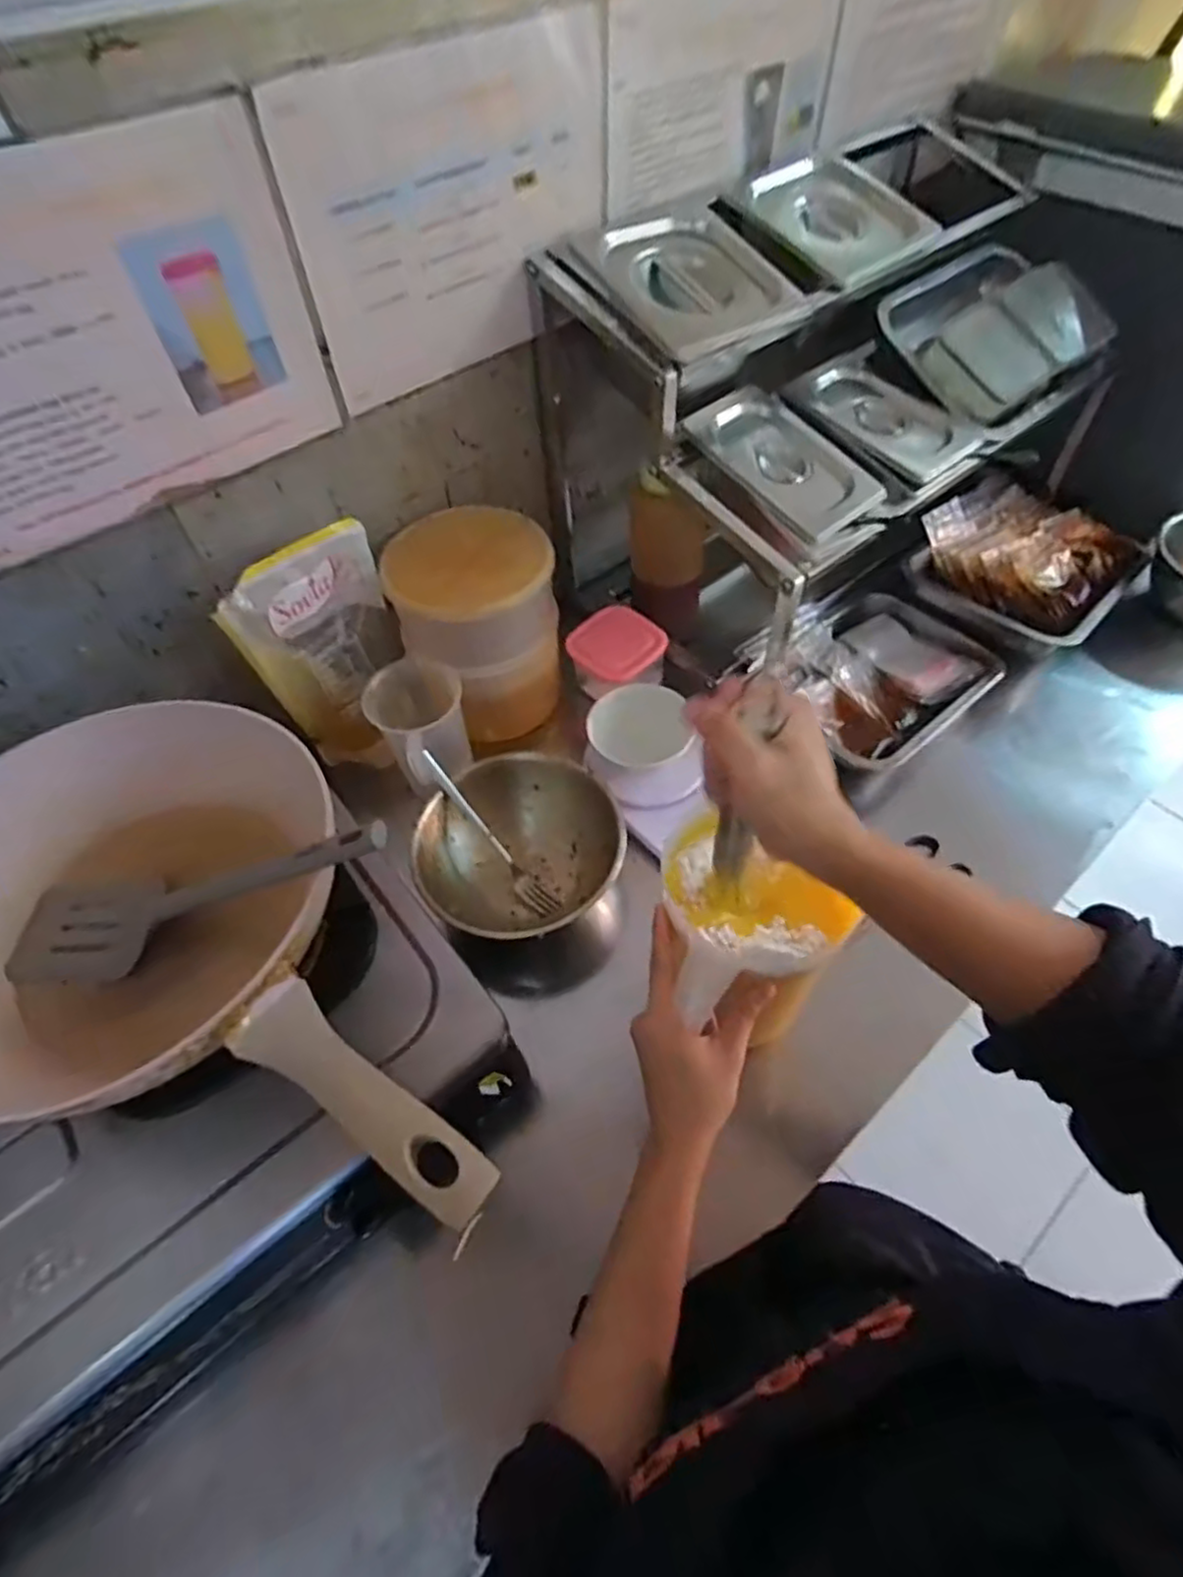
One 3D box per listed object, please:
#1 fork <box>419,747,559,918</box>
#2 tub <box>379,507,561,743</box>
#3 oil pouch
[{"bbox_3d":[-0.101,0.044,0.683,0.025,0.024,0.197,-38,91,-21],"label":"fork"},{"bbox_3d":[-0.115,-0.160,0.759,0.159,0.216,0.180,-10,55,-4],"label":"tub"},{"bbox_3d":[-0.250,-0.126,0.698,0.045,0.250,0.140,37,64,25],"label":"oil pouch"}]

